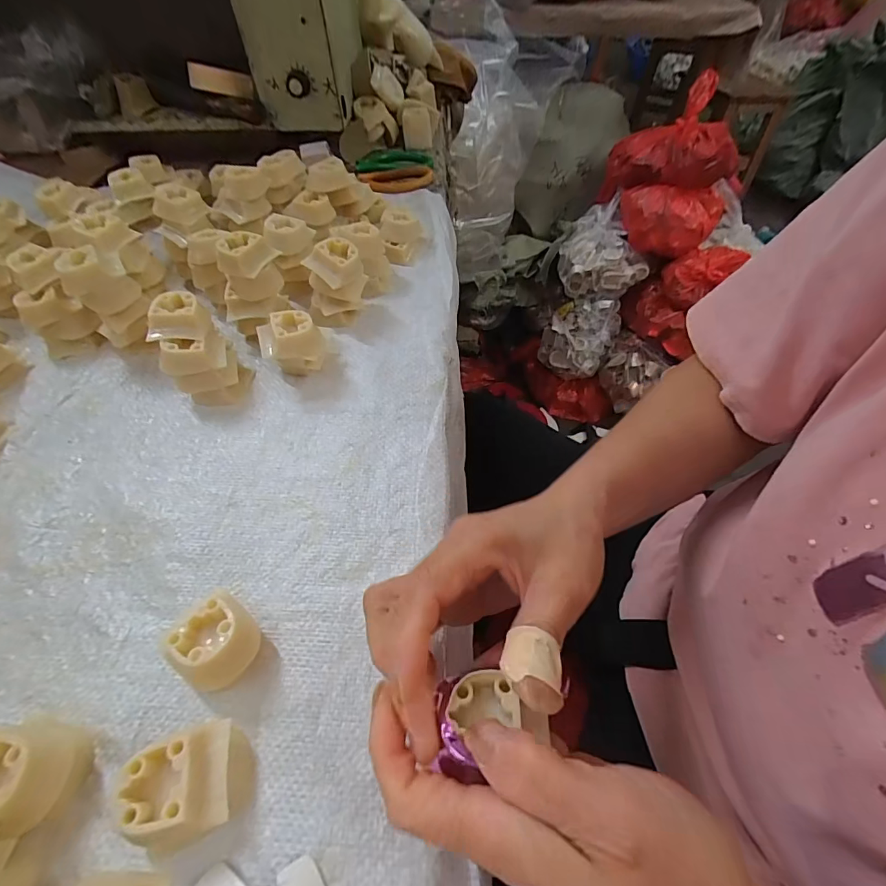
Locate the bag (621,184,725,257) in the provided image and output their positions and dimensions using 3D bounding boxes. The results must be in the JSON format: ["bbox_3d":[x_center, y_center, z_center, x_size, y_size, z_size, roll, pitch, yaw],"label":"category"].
[{"bbox_3d":[0.521,-0.525,1.045,0.218,0.113,0.140,23,56,16],"label":"bag"}]

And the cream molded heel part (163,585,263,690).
[{"bbox_3d":[-0.113,0.102,0.227,0.037,0.034,0.035,35,62,25],"label":"cream molded heel part"}]

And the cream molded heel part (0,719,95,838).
[{"bbox_3d":[-0.181,0.146,0.196,0.038,0.032,0.035,10,54,10],"label":"cream molded heel part"}]

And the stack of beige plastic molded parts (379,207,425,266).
[{"bbox_3d":[-0.045,-0.210,0.456,0.045,0.033,0.050,5,54,6],"label":"stack of beige plastic molded parts"}]

